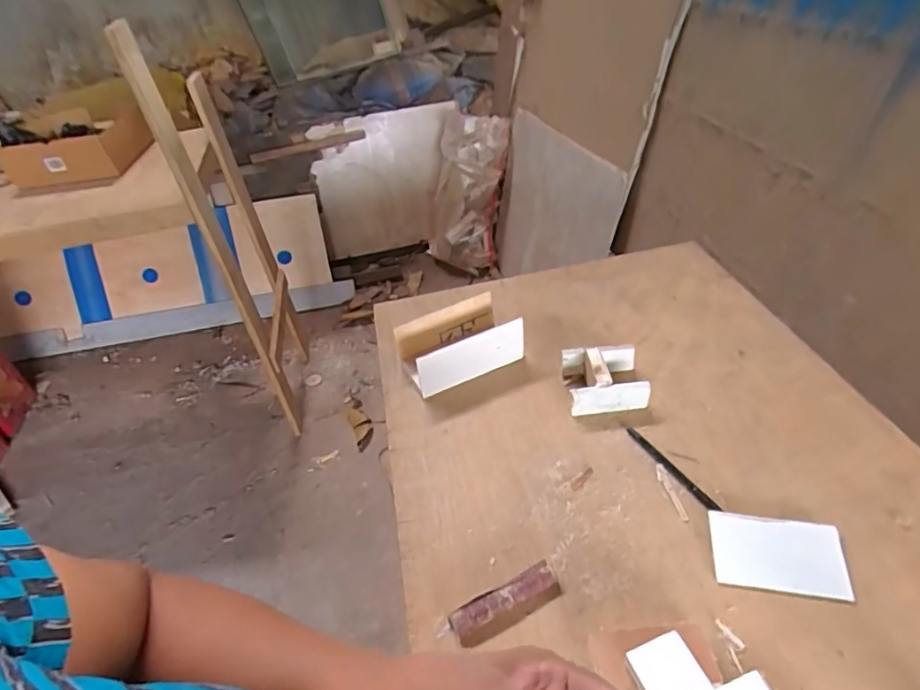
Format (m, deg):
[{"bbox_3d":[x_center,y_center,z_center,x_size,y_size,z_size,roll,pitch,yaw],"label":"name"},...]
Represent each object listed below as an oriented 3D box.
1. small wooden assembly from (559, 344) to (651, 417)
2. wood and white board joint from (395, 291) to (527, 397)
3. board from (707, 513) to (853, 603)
[{"bbox_3d":[0.168,0.038,0.624,0.088,0.043,0.078,-5,40,5],"label":"small wooden assembly"},{"bbox_3d":[-0.002,-0.002,0.694,0.145,0.065,0.084,-22,42,-15],"label":"wood and white board joint"},{"bbox_3d":[0.278,0.182,0.469,0.104,0.006,0.068,4,40,12],"label":"board"}]

